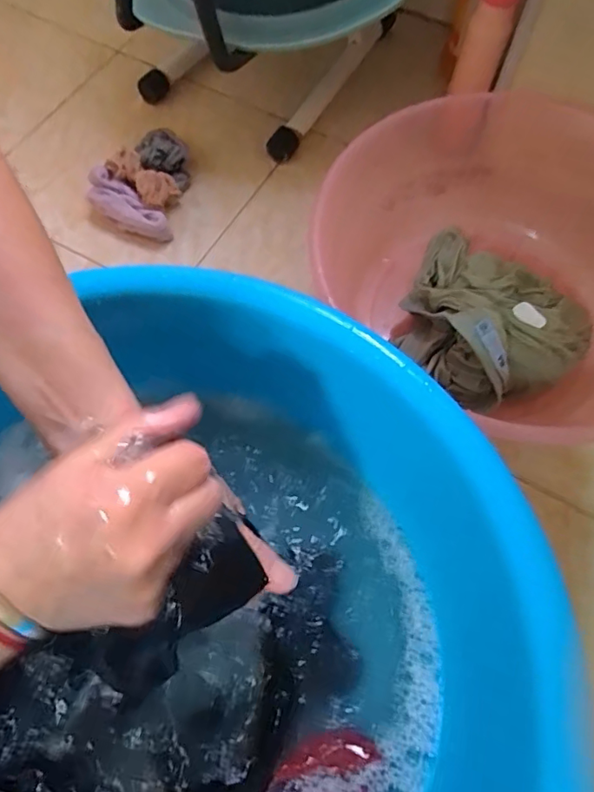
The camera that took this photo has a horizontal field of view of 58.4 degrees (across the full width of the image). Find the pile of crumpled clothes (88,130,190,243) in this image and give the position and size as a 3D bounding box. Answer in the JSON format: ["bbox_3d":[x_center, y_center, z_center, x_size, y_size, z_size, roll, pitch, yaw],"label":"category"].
[{"bbox_3d":[-0.176,-0.246,0.606,0.095,0.048,0.139,7,65,3],"label":"pile of crumpled clothes"}]

